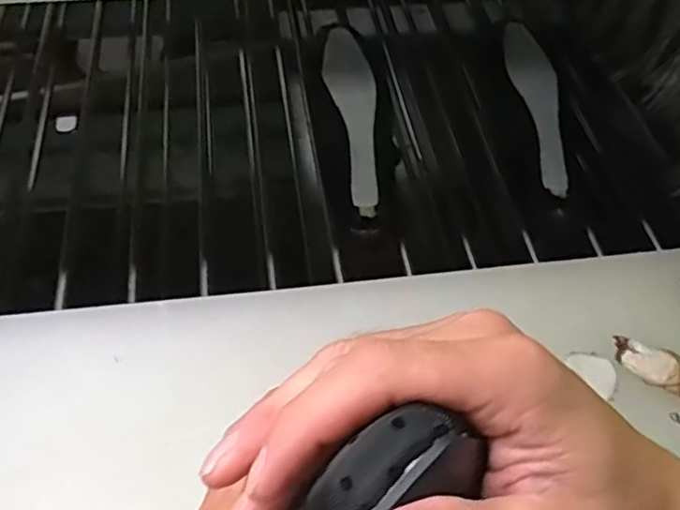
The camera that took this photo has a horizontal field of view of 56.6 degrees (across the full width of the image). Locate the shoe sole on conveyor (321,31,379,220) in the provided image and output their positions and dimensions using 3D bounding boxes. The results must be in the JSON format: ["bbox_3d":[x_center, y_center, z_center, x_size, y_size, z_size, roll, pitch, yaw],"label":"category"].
[{"bbox_3d":[0.016,-0.138,0.642,0.048,0.009,0.209,-6,71,-7],"label":"shoe sole on conveyor"}]

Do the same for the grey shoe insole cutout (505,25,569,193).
[{"bbox_3d":[0.211,-0.156,0.663,0.045,0.011,0.209,-4,68,-6],"label":"grey shoe insole cutout"}]

